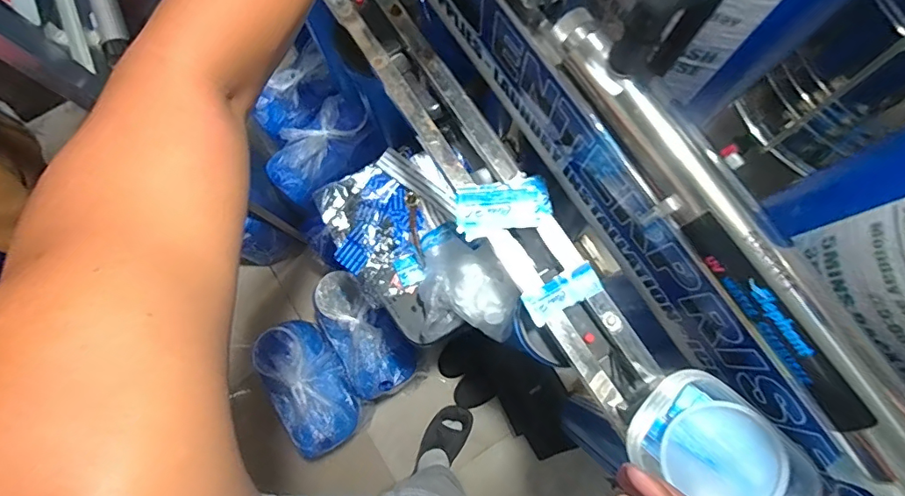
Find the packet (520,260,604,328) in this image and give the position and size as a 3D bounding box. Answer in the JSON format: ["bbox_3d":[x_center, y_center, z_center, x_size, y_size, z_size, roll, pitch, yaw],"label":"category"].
[{"bbox_3d":[0.134,0.056,0.602,0.093,0.009,0.042,-31,80,11],"label":"packet"}]

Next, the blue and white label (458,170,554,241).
[{"bbox_3d":[0.062,-0.052,0.607,0.115,0.010,0.066,-11,79,-2],"label":"blue and white label"}]

